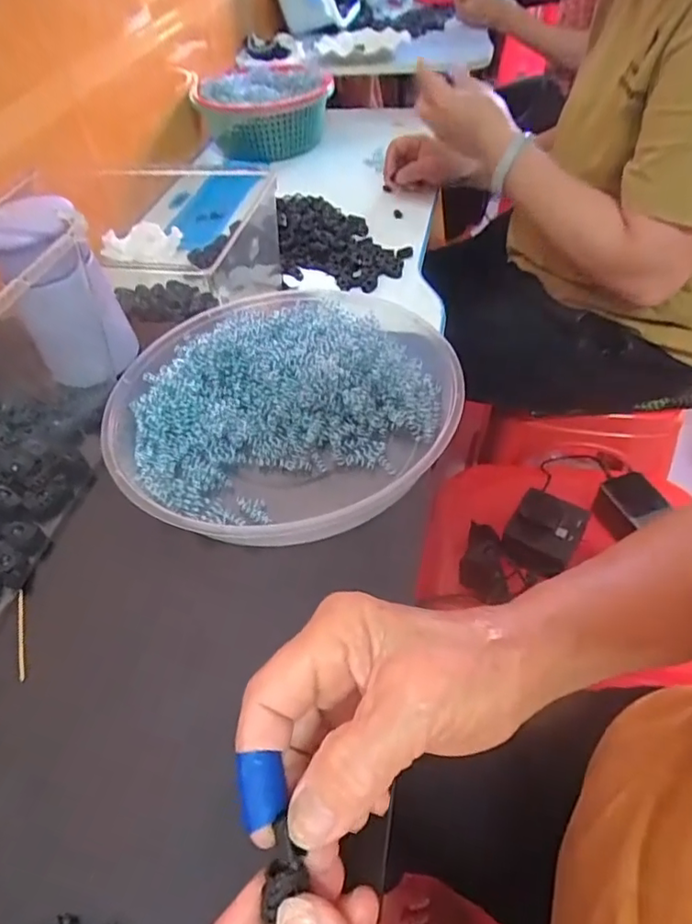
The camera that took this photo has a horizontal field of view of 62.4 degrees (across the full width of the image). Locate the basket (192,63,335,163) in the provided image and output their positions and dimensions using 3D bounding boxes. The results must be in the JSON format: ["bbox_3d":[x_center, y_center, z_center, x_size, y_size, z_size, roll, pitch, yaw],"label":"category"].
[{"bbox_3d":[-0.144,-0.634,1.020,0.229,0.105,0.229,-12,49,-5],"label":"basket"}]

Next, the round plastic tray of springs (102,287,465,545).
[{"bbox_3d":[-0.043,-0.041,0.401,0.228,0.039,0.217,-3,49,3],"label":"round plastic tray of springs"}]

